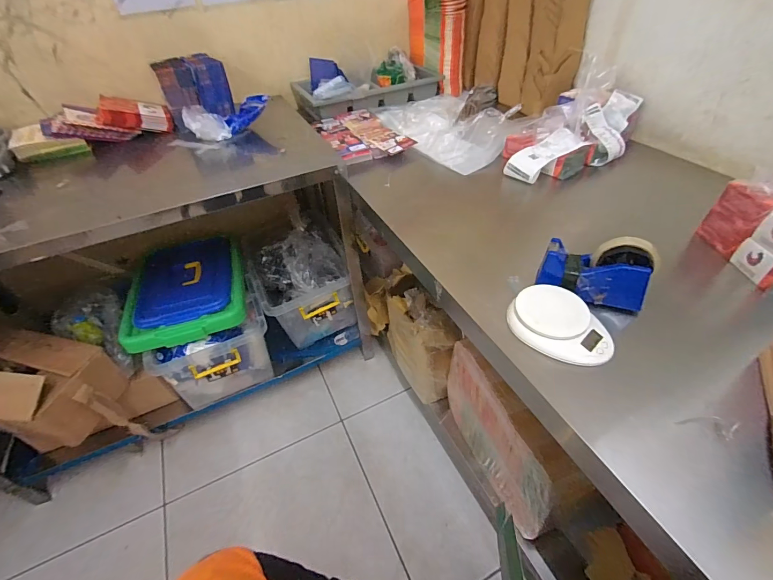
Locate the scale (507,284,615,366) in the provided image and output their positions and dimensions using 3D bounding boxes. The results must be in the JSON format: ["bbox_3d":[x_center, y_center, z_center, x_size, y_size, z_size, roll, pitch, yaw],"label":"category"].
[{"bbox_3d":[0.267,0.053,0.553,0.108,0.037,0.150,-34,51,-27],"label":"scale"}]

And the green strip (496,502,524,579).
[{"bbox_3d":[0.156,0.343,0.457,0.020,0.028,0.149,5,21,10],"label":"green strip"}]

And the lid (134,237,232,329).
[{"bbox_3d":[-0.699,-0.040,1.257,0.298,0.047,0.394,-16,45,-12],"label":"lid"}]

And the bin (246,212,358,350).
[{"bbox_3d":[-0.334,-0.036,1.428,0.355,0.302,0.387,-14,45,-9],"label":"bin"}]

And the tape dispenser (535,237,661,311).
[{"bbox_3d":[0.339,-0.034,0.586,0.162,0.098,0.068,13,47,17],"label":"tape dispenser"}]

